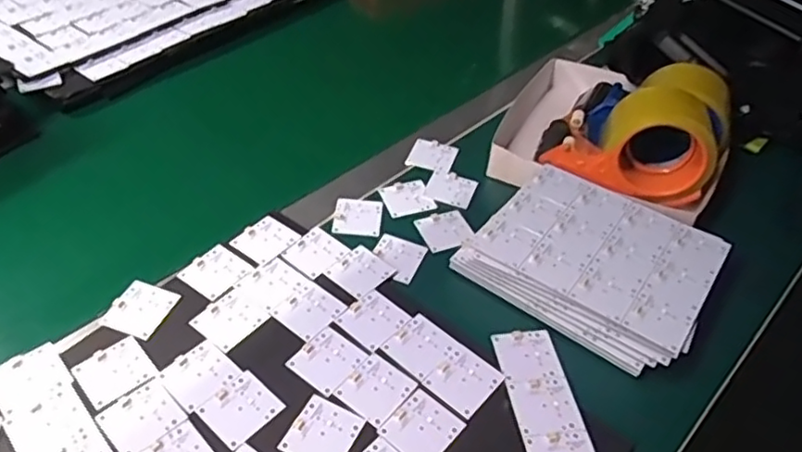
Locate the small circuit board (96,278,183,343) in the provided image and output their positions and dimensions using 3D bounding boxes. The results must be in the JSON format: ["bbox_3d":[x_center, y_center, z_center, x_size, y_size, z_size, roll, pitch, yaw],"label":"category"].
[{"bbox_3d":[-0.213,0.067,0.523,0.046,0.004,0.049,15,45,12],"label":"small circuit board"}]

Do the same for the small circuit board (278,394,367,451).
[{"bbox_3d":[-0.055,0.146,0.454,0.045,0.004,0.048,21,47,17],"label":"small circuit board"}]

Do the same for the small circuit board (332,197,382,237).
[{"bbox_3d":[-0.042,-0.009,0.625,0.047,0.005,0.051,3,44,0],"label":"small circuit board"}]

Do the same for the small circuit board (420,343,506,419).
[{"bbox_3d":[0.048,0.117,0.491,0.046,0.004,0.048,32,51,26],"label":"small circuit board"}]

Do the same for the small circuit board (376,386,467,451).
[{"bbox_3d":[0.015,0.144,0.462,0.045,0.004,0.048,33,52,27],"label":"small circuit board"}]

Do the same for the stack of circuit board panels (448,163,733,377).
[{"bbox_3d":[0.170,0.030,0.562,0.184,0.042,0.151,30,51,25],"label":"stack of circuit board panels"}]

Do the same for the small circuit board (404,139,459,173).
[{"bbox_3d":[0.034,-0.077,0.701,0.050,0.005,0.046,16,46,13],"label":"small circuit board"}]

